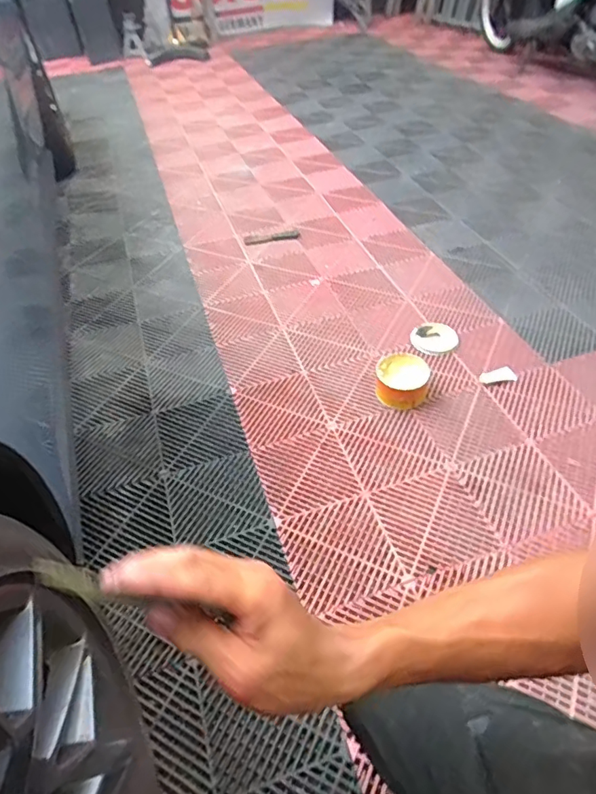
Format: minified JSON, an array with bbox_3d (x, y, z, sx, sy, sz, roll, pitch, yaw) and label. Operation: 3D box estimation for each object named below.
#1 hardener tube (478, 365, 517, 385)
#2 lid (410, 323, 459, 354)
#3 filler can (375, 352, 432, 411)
[{"bbox_3d":[0.480,-0.054,1.179,0.084,0.019,0.040,-4,45,3],"label":"hardener tube"},{"bbox_3d":[0.363,-0.157,1.304,0.115,0.020,0.115,-3,45,3],"label":"lid"},{"bbox_3d":[0.246,-0.039,1.165,0.120,0.076,0.127,-3,45,3],"label":"filler can"}]

